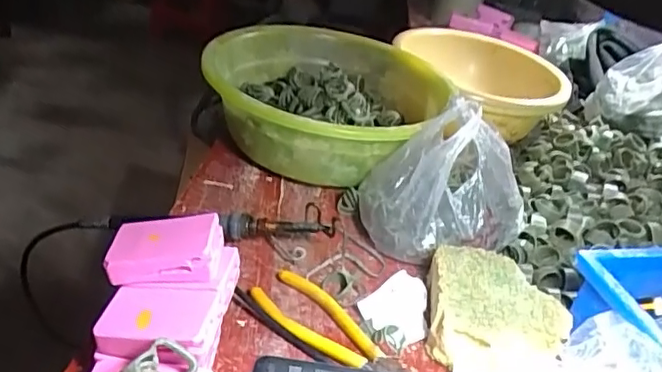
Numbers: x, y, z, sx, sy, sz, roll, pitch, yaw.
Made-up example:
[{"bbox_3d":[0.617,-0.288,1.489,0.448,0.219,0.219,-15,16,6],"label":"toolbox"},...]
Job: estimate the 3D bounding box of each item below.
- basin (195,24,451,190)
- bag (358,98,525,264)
[{"bbox_3d":[-0.010,-0.088,0.618,0.224,0.099,0.252,18,33,12],"label":"basin"},{"bbox_3d":[0.103,-0.010,0.513,0.132,0.109,0.121,-16,42,-37],"label":"bag"}]

